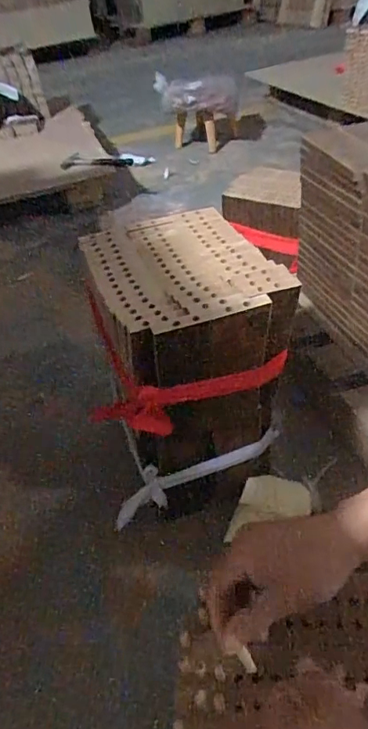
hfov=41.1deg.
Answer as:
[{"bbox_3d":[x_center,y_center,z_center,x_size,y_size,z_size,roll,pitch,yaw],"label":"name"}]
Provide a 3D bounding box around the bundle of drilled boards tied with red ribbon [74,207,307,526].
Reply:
[{"bbox_3d":[0.005,0.005,0.666,0.217,0.313,0.268,-18,42,-13],"label":"bundle of drilled boards tied with red ribbon"}]

